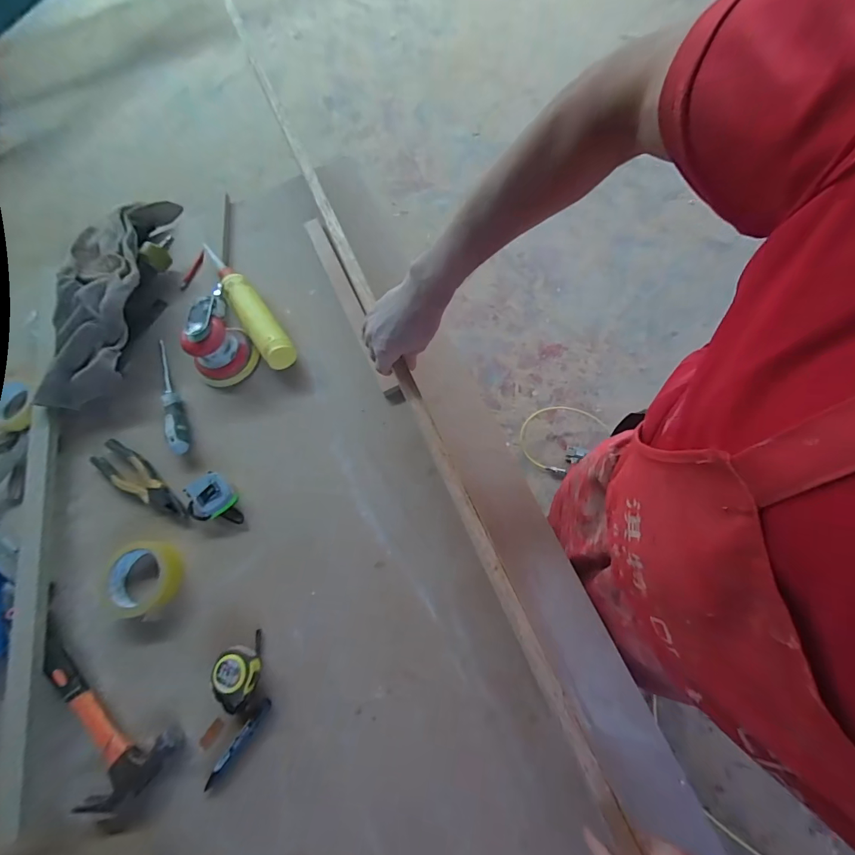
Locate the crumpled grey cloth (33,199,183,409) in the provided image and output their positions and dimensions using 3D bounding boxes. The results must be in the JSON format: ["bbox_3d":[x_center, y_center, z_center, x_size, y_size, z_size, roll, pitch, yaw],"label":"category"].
[{"bbox_3d":[-0.585,-0.258,0.722,0.143,0.100,0.455,-7,66,-1],"label":"crumpled grey cloth"}]

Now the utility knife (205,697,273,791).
[{"bbox_3d":[-0.235,0.392,0.488,0.016,0.007,0.111,32,71,16],"label":"utility knife"}]

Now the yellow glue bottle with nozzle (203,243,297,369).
[{"bbox_3d":[-0.319,-0.217,0.704,0.052,0.048,0.282,-36,71,-6],"label":"yellow glue bottle with nozzle"}]

